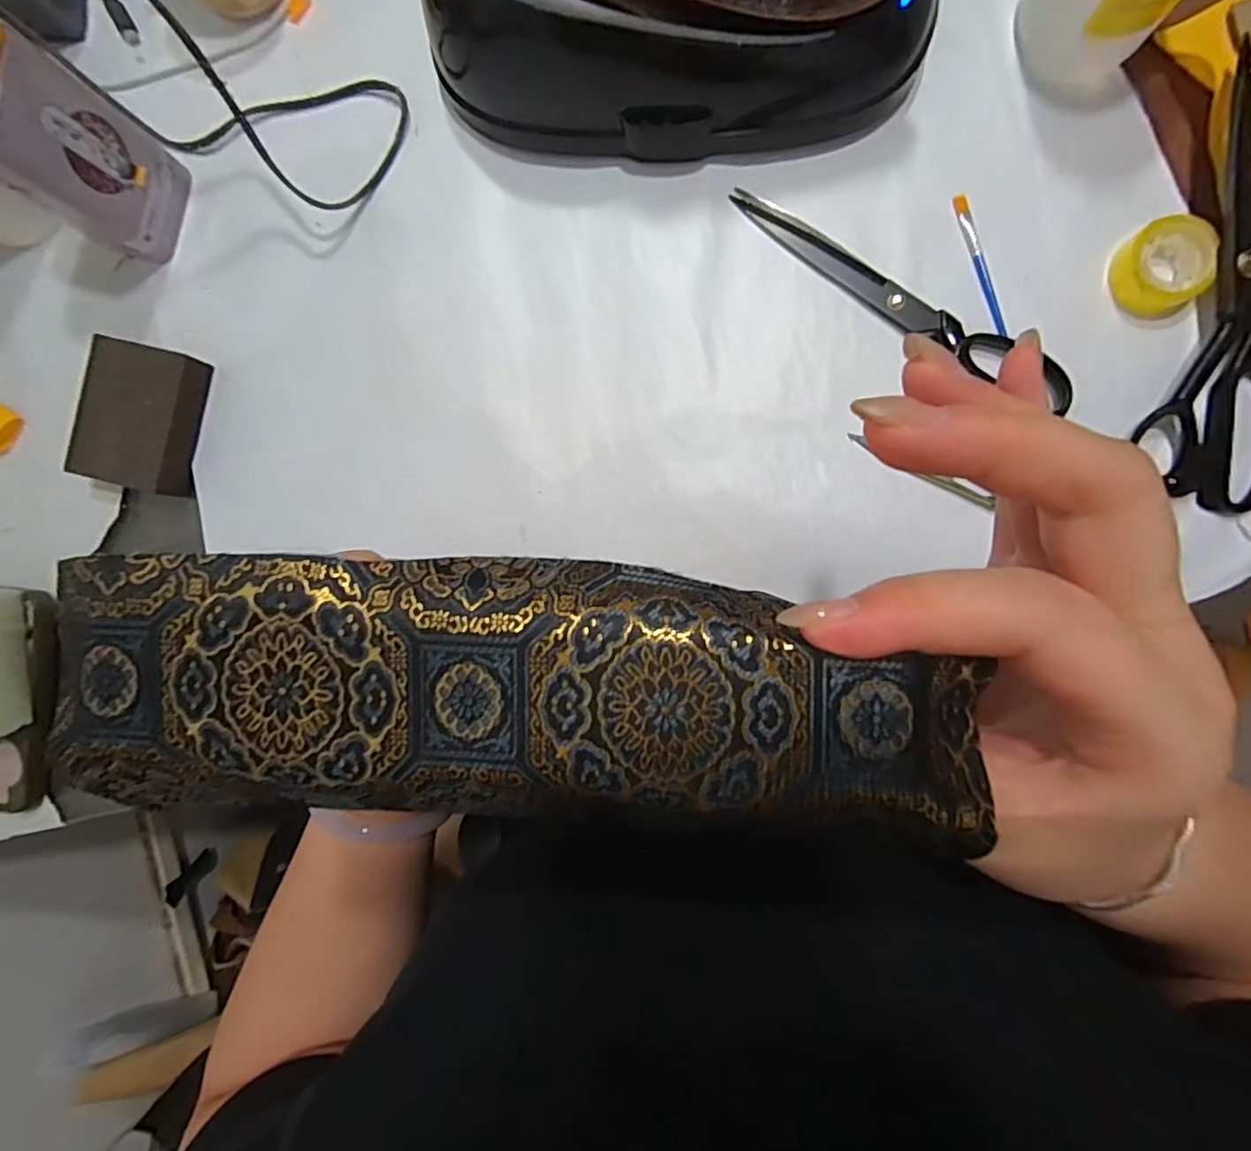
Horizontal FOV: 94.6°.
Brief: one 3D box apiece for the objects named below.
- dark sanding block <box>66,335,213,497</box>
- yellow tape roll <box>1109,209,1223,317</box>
[{"bbox_3d":[-0.345,-0.112,0.409,0.076,0.029,0.098,13,92,5],"label":"dark sanding block"},{"bbox_3d":[0.324,-0.186,0.346,0.051,0.020,0.050,0,91,5],"label":"yellow tape roll"}]

